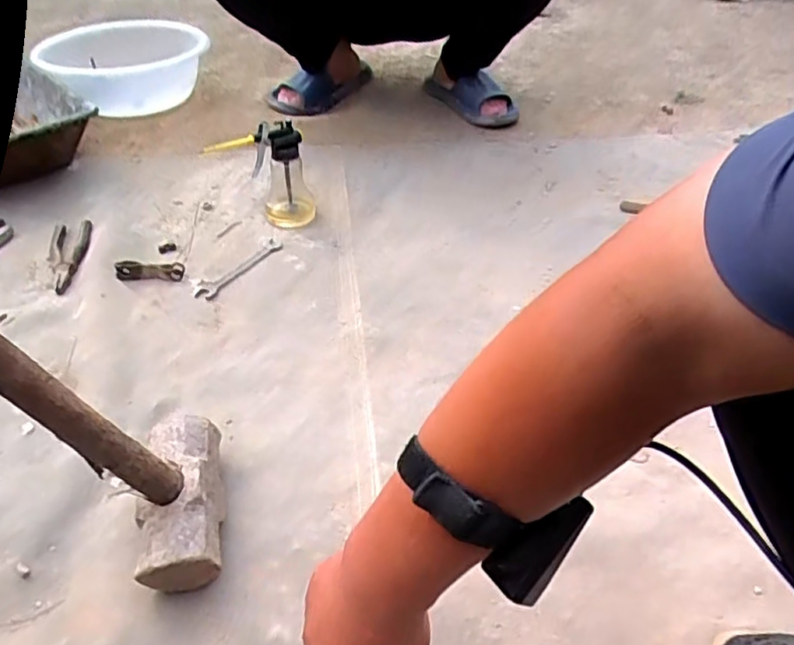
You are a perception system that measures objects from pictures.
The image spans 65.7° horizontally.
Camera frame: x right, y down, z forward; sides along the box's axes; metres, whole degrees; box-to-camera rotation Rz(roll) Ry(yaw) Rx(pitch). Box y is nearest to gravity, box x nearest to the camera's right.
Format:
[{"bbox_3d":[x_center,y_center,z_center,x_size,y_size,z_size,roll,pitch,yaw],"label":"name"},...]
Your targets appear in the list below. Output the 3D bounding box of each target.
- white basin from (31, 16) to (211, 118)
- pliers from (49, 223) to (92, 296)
[{"bbox_3d":[-0.602,-0.585,1.362,0.322,0.132,0.282,-14,44,-19],"label":"white basin"},{"bbox_3d":[-0.480,-0.101,0.894,0.054,0.012,0.163,-8,42,-13],"label":"pliers"}]

